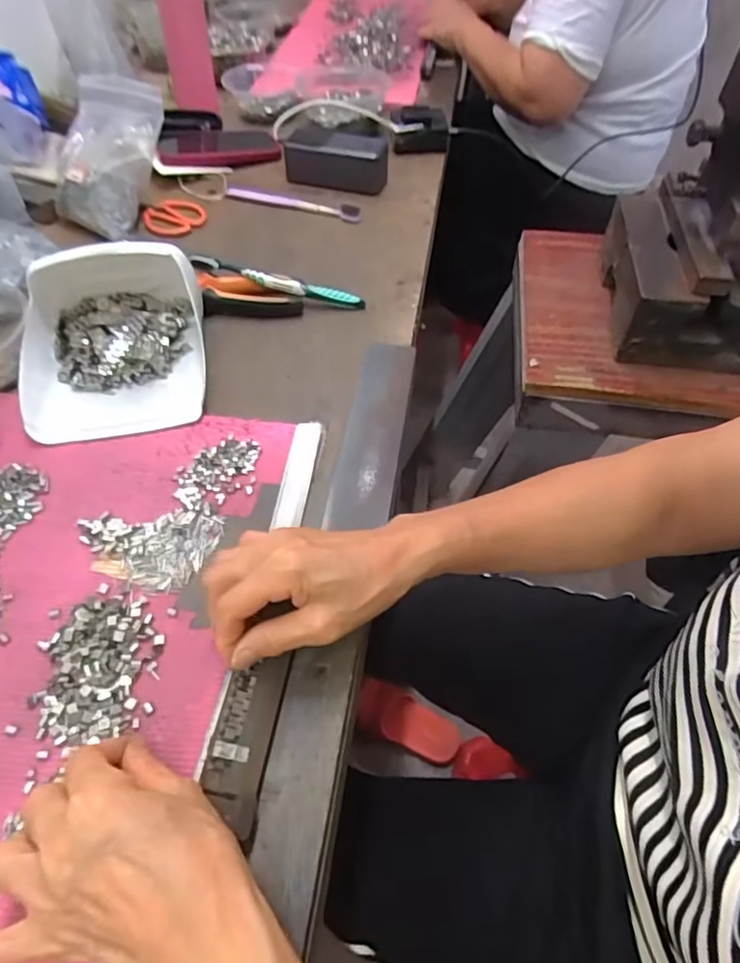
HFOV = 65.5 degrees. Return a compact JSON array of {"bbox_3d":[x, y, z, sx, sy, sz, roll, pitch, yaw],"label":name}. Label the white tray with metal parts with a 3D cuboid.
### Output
[{"bbox_3d":[-0.231,-0.134,0.506,0.153,0.080,0.180,-8,54,-7],"label":"white tray with metal parts"}]

